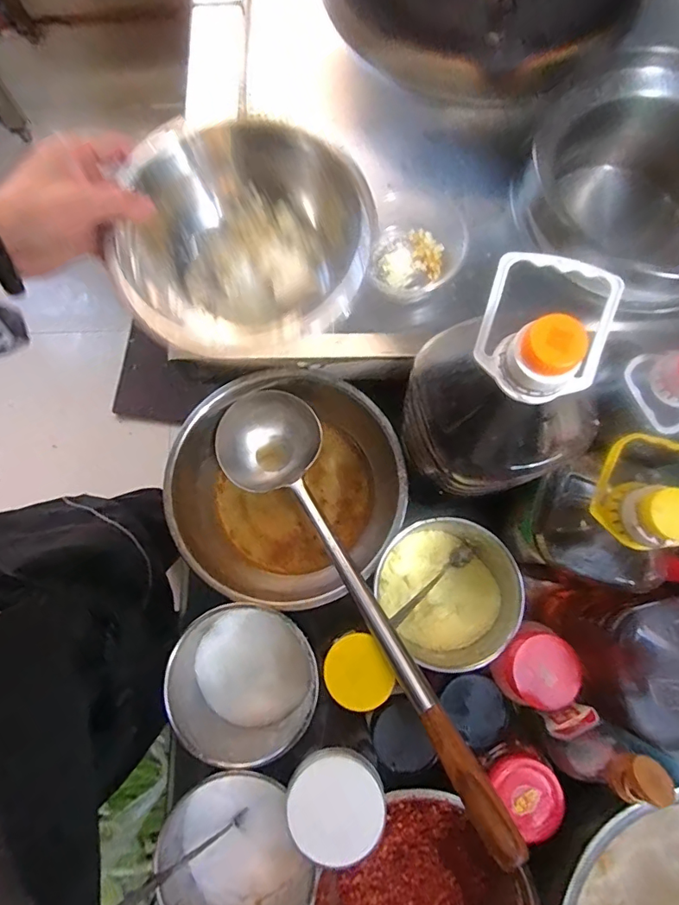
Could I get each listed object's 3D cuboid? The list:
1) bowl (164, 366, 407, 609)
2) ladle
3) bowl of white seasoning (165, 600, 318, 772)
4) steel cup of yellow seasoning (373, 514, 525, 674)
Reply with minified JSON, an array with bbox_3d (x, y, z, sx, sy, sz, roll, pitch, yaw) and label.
[{"bbox_3d":[-0.058,0.037,0.600,0.262,0.113,0.249,0,78,0],"label":"bowl"},{"bbox_3d":[0.021,0.127,0.515,0.160,0.089,0.517,-30,56,-6],"label":"ladle"},{"bbox_3d":[-0.096,0.242,0.535,0.140,0.089,0.150,0,78,0],"label":"bowl of white seasoning"},{"bbox_3d":[0.118,0.153,0.555,0.137,0.101,0.149,0,78,0],"label":"steel cup of yellow seasoning"}]

